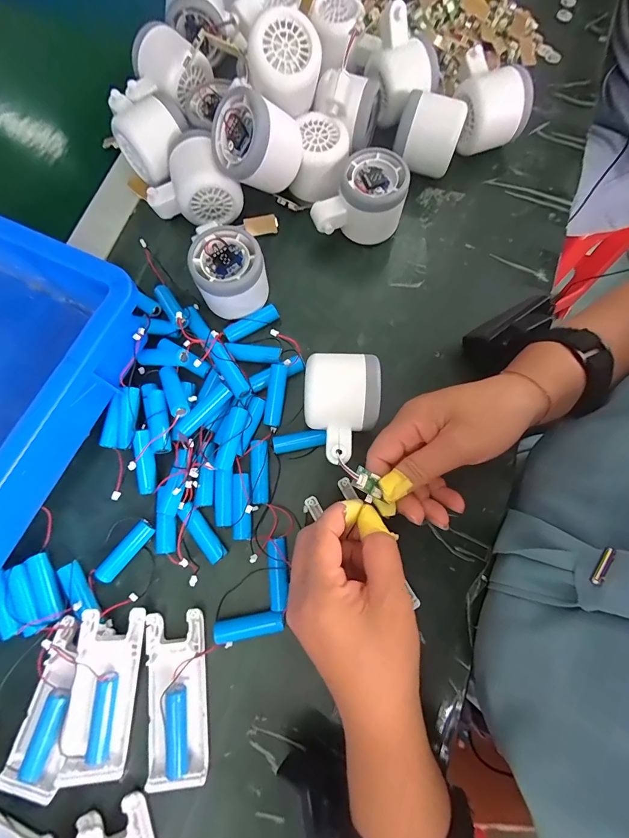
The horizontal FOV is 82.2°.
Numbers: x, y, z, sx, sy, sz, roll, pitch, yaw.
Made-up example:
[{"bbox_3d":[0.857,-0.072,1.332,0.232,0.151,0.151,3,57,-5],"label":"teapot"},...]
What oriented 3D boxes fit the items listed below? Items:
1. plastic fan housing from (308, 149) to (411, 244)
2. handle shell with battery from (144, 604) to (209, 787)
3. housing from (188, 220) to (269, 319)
[{"bbox_3d":[0.043,-0.191,0.326,0.081,0.051,0.061,-42,81,-10],"label":"plastic fan housing"},{"bbox_3d":[-0.097,0.191,0.252,0.039,0.014,0.102,-5,77,-2],"label":"handle shell with battery"},{"bbox_3d":[-0.072,-0.124,0.306,0.057,0.048,0.059,0,76,-1],"label":"housing"}]

